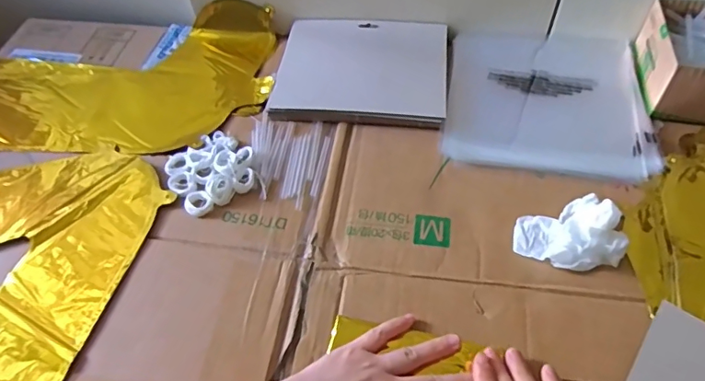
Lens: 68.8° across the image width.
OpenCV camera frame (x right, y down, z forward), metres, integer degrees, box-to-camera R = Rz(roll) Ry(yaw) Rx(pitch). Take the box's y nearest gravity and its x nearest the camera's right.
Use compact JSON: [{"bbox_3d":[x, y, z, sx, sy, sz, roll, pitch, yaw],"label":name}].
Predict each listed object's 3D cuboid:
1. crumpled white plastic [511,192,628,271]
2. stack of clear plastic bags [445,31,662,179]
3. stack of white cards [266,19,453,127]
[{"bbox_3d":[0.191,0.037,0.453,0.085,0.038,0.064,-15,54,-8],"label":"crumpled white plastic"},{"bbox_3d":[0.216,-0.110,0.573,0.209,0.012,0.213,7,55,9],"label":"stack of clear plastic bags"},{"bbox_3d":[0.012,-0.142,0.603,0.196,0.016,0.167,4,54,6],"label":"stack of white cards"}]

